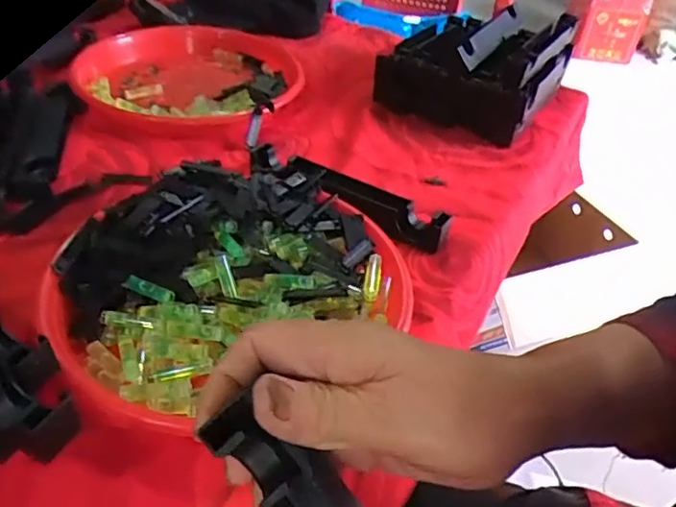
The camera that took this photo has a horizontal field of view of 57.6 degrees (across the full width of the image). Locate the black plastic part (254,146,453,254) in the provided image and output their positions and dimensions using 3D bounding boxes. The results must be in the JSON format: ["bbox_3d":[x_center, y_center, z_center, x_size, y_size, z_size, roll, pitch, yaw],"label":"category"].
[{"bbox_3d":[0.003,-0.048,0.532,0.184,0.034,0.043,25,42,21],"label":"black plastic part"}]

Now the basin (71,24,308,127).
[{"bbox_3d":[-0.158,-0.195,0.693,0.228,0.048,0.228,4,39,-3],"label":"basin"}]

